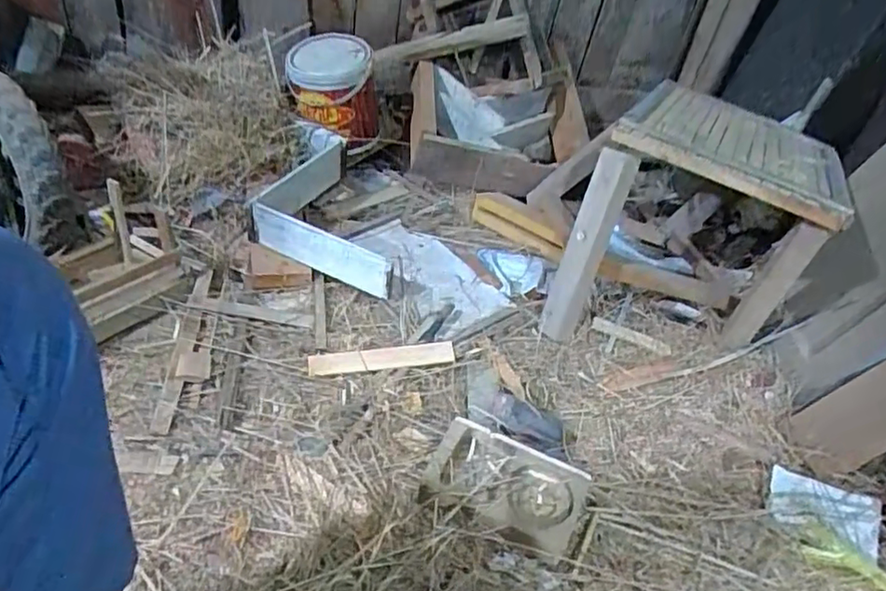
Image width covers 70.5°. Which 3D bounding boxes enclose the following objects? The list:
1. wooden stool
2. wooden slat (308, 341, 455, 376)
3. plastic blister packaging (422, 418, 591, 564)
[{"bbox_3d":[0.439,-0.128,1.075,0.355,0.356,0.436,25,42,19],"label":"wooden stool"},{"bbox_3d":[-0.096,0.098,0.973,0.222,0.007,0.039,-6,56,-1],"label":"wooden slat"},{"bbox_3d":[0.078,0.241,0.791,0.197,0.033,0.136,19,47,11],"label":"plastic blister packaging"}]

